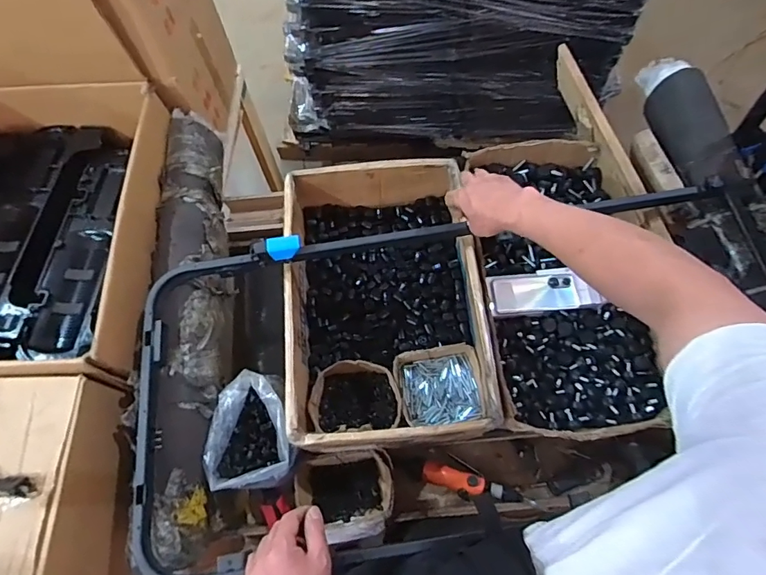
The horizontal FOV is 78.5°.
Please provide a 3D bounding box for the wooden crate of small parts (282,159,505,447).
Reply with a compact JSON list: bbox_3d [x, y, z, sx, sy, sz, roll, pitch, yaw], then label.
[{"bbox_3d":[0.004,0.019,0.902,0.344,0.156,0.525,-6,67,0],"label":"wooden crate of small parts"}]

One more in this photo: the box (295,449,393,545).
[{"bbox_3d":[-0.066,0.372,0.845,0.173,0.089,0.134,-9,67,-1],"label":"box"}]

